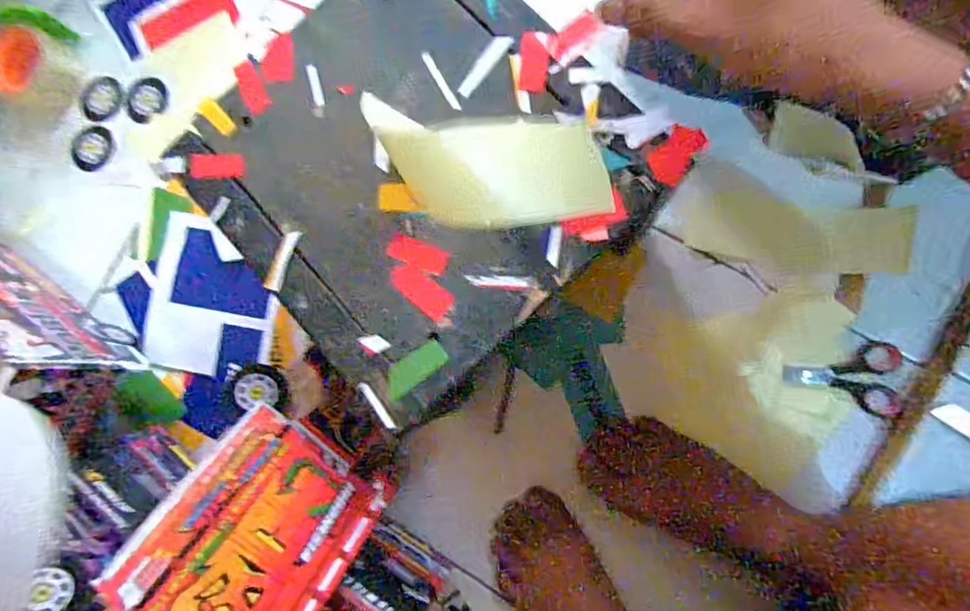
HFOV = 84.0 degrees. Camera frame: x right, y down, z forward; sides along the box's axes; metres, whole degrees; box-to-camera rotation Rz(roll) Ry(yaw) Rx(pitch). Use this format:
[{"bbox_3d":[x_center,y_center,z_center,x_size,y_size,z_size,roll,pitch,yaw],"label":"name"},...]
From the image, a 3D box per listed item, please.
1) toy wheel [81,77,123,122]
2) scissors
[{"bbox_3d":[-0.462,-0.249,0.650,0.047,0.011,0.054,20,89,9],"label":"toy wheel"},{"bbox_3d":[0.342,0.069,0.520,0.096,0.004,0.069,2,87,20],"label":"scissors"}]

